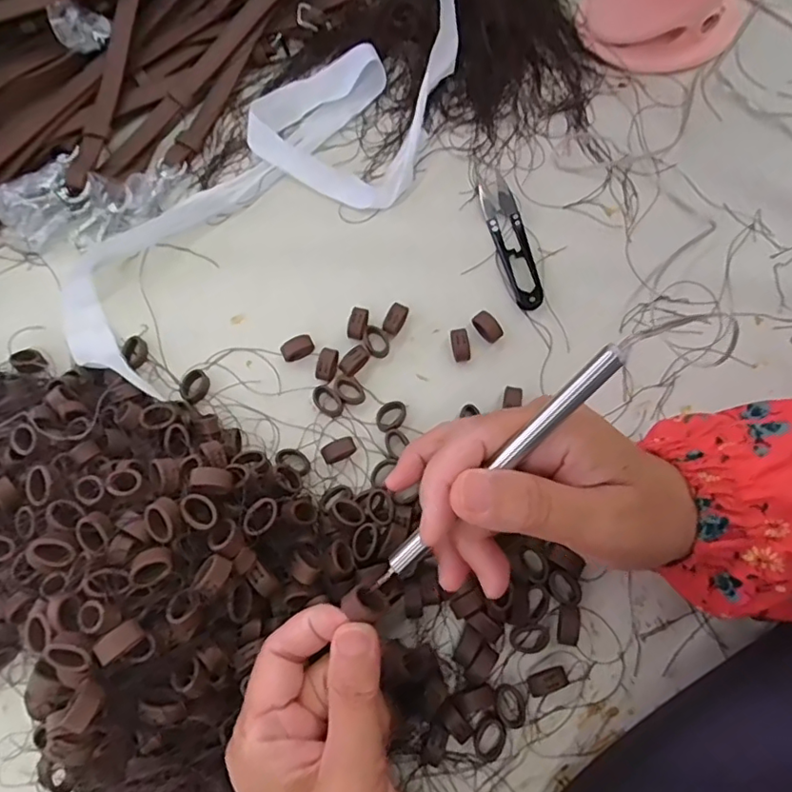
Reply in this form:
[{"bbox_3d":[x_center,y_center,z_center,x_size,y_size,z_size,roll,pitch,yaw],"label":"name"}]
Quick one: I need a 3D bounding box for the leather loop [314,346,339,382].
[{"bbox_3d":[-0.043,-0.021,0.358,0.012,0.007,0.023,15,76,6],"label":"leather loop"}]

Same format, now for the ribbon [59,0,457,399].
[{"bbox_3d":[-0.080,-0.158,0.385,0.360,0.033,0.125,-43,78,-9],"label":"ribbon"}]

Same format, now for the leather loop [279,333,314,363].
[{"bbox_3d":[-0.064,-0.031,0.363,0.021,0.007,0.013,-27,76,-6],"label":"leather loop"}]

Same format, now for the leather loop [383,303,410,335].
[{"bbox_3d":[0.000,-0.050,0.365,0.012,0.011,0.019,24,77,8],"label":"leather loop"}]

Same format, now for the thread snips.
[{"bbox_3d":[0.077,-0.104,0.377,0.021,0.007,0.099,-12,75,-2],"label":"thread snips"}]

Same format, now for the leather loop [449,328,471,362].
[{"bbox_3d":[0.041,-0.032,0.359,0.011,0.012,0.020,-10,75,-1],"label":"leather loop"}]

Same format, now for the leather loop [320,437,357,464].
[{"bbox_3d":[-0.035,0.034,0.345,0.021,0.009,0.012,-19,75,-4],"label":"leather loop"}]

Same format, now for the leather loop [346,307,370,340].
[{"bbox_3d":[-0.024,-0.047,0.364,0.011,0.009,0.019,16,76,6],"label":"leather loop"}]

